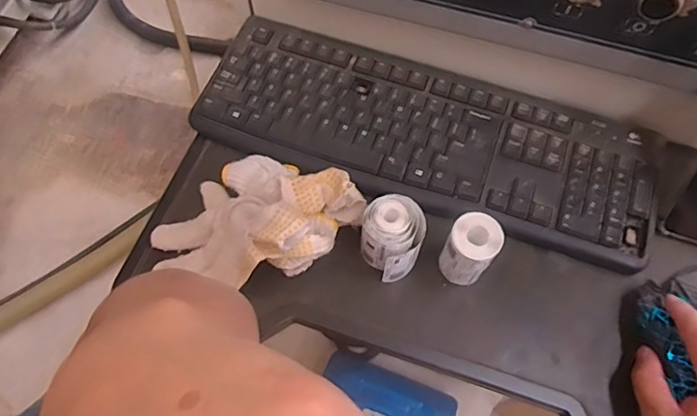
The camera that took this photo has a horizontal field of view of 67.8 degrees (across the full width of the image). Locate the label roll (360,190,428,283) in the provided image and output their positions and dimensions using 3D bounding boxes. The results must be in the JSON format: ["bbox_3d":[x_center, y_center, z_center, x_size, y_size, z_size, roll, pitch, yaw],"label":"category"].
[{"bbox_3d":[0.036,0.026,0.437,0.051,0.057,0.059,2,65,1],"label":"label roll"}]

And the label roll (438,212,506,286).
[{"bbox_3d":[0.101,0.036,0.433,0.041,0.064,0.042,28,68,12],"label":"label roll"}]

